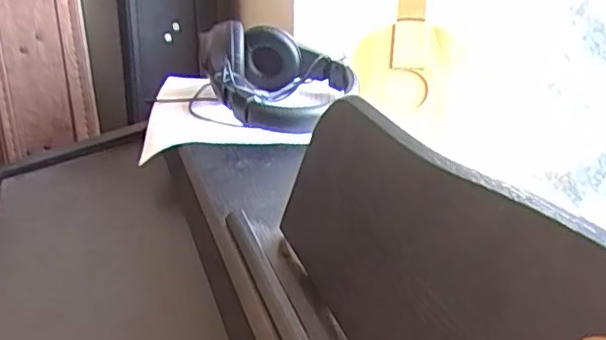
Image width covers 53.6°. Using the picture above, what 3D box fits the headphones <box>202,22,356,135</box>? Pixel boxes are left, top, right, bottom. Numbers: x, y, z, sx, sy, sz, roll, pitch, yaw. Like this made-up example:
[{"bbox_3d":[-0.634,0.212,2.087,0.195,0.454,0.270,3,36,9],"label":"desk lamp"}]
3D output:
[{"bbox_3d":[-0.030,-0.110,0.714,0.179,0.096,0.180,-2,26,-7],"label":"headphones"}]

